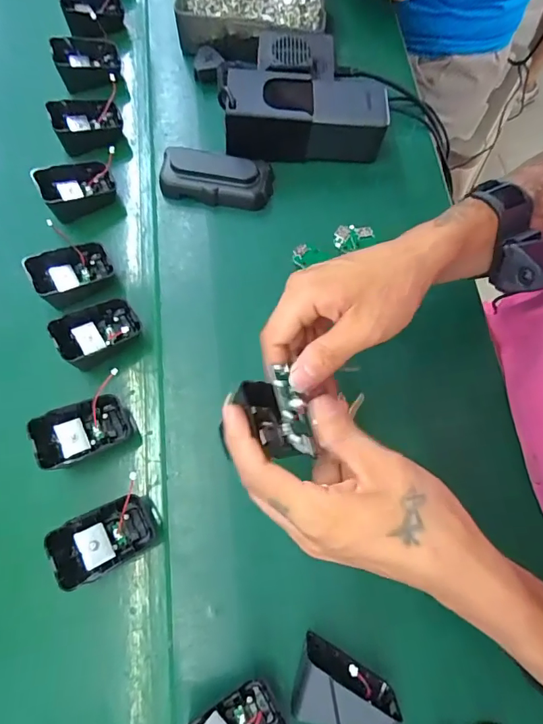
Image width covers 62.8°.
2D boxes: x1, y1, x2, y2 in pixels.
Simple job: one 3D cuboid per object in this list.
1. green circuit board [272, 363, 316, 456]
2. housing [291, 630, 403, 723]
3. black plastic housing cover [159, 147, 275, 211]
[{"bbox_3d":[0.013,0.028,0.274,0.018,0.014,0.060,-15,59,-4],"label":"green circuit board"},{"bbox_3d":[0.050,0.218,0.298,0.066,0.034,0.041,15,73,5],"label":"housing"},{"bbox_3d":[-0.052,-0.182,0.439,0.104,0.031,0.053,7,72,3],"label":"black plastic housing cover"}]

